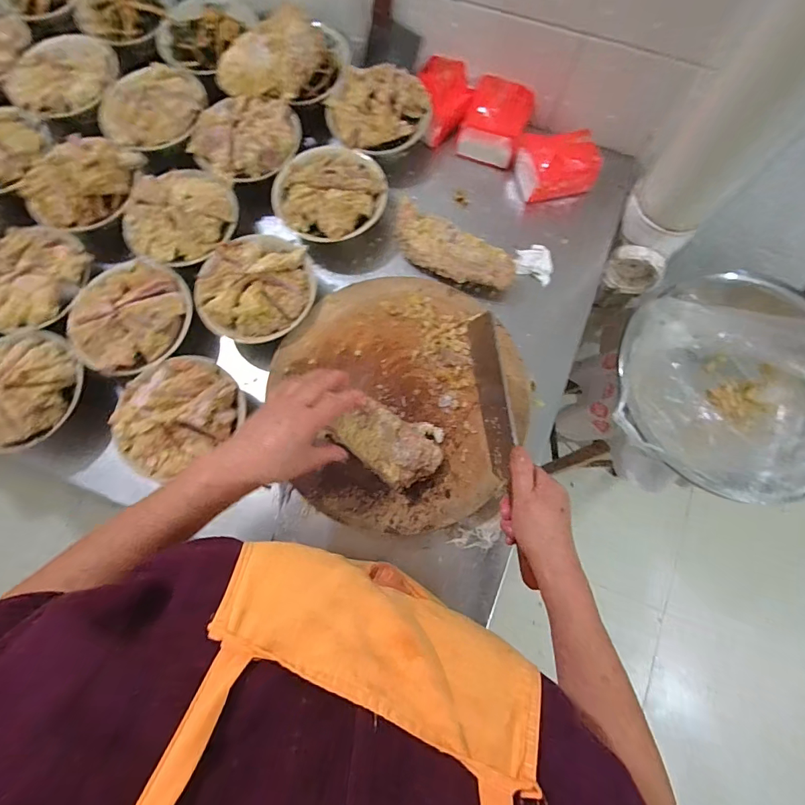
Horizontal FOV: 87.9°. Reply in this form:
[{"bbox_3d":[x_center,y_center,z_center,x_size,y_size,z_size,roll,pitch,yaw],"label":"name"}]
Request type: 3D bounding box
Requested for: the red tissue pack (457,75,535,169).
[{"bbox_3d":[0.148,-0.447,0.667,0.098,0.064,0.112,17,76,4],"label":"red tissue pack"}]

